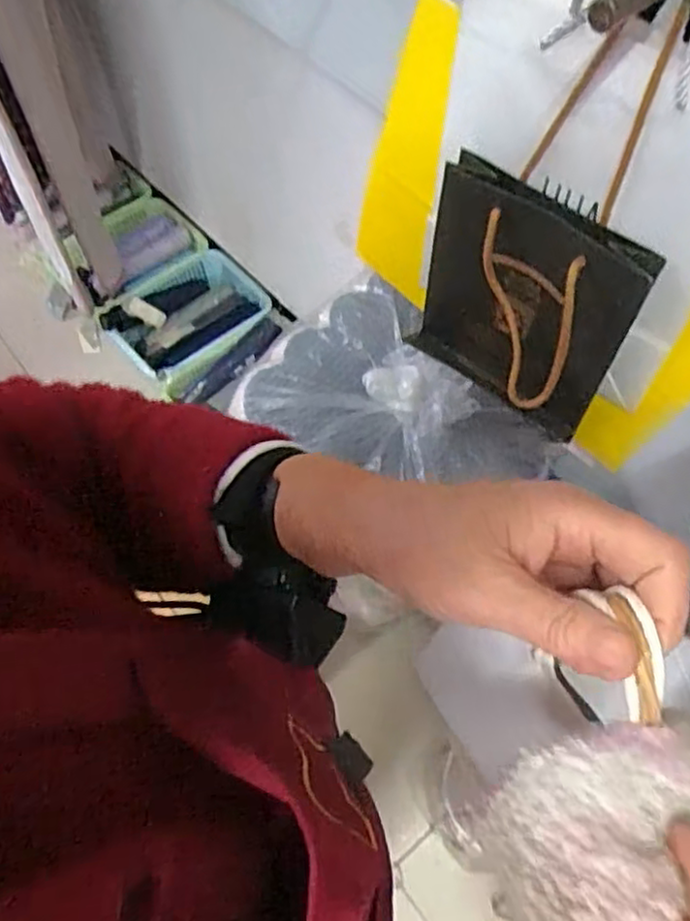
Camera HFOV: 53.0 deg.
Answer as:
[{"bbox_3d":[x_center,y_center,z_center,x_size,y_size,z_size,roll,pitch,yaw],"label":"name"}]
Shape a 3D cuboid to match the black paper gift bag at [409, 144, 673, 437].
[{"bbox_3d":[0.129,-0.114,0.531,0.058,0.174,0.172,-41,71,-19],"label":"black paper gift bag"}]

